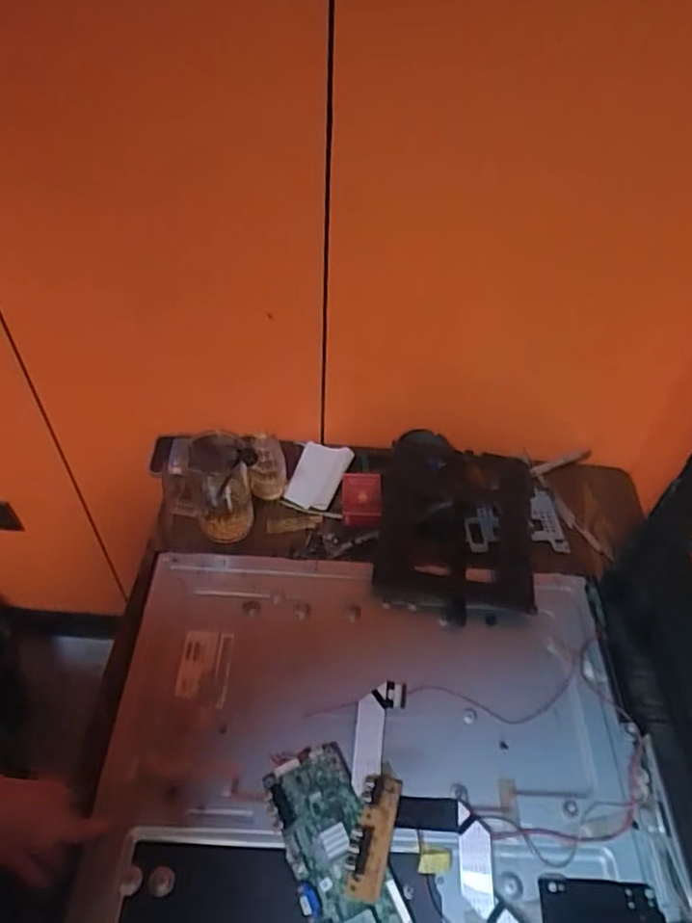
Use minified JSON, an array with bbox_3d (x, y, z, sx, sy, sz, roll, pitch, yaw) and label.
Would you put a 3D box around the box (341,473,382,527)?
[{"bbox_3d":[0.022,0.052,0.894,0.055,0.016,0.093,2,49,-2],"label":"box"}]

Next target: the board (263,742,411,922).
[{"bbox_3d":[-0.005,0.384,0.584,0.082,0.015,0.208,-17,52,-18],"label":"board"}]

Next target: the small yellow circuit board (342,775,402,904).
[{"bbox_3d":[0.025,0.361,0.605,0.037,0.010,0.109,14,49,9],"label":"small yellow circuit board"}]

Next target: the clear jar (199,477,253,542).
[{"bbox_3d":[-0.167,0.063,0.864,0.074,0.084,0.062,-3,49,-7],"label":"clear jar"}]

